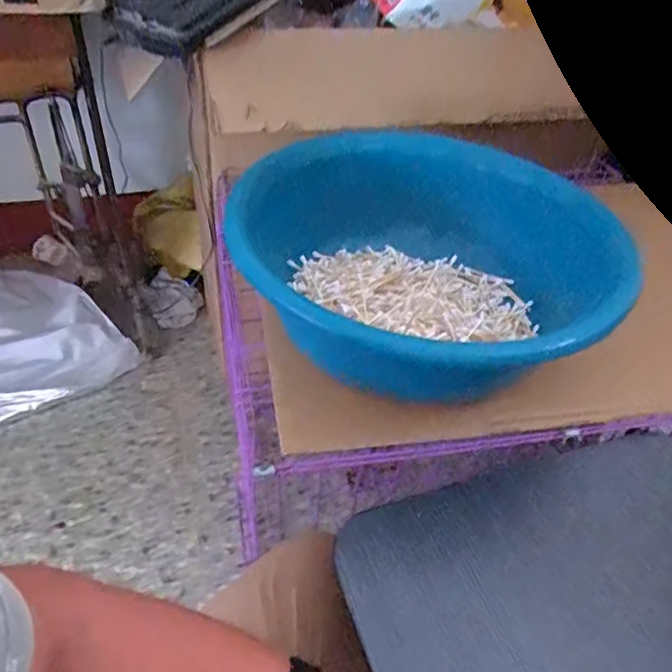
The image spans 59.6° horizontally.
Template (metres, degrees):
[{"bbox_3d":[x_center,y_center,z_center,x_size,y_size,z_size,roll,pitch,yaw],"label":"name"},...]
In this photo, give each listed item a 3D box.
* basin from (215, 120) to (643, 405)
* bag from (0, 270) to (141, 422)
[{"bbox_3d":[0.095,-0.065,0.611,0.306,0.141,0.350,-16,46,-21],"label":"basin"},{"bbox_3d":[-0.691,0.001,1.273,0.372,0.154,0.381,-29,51,-31],"label":"bag"}]

